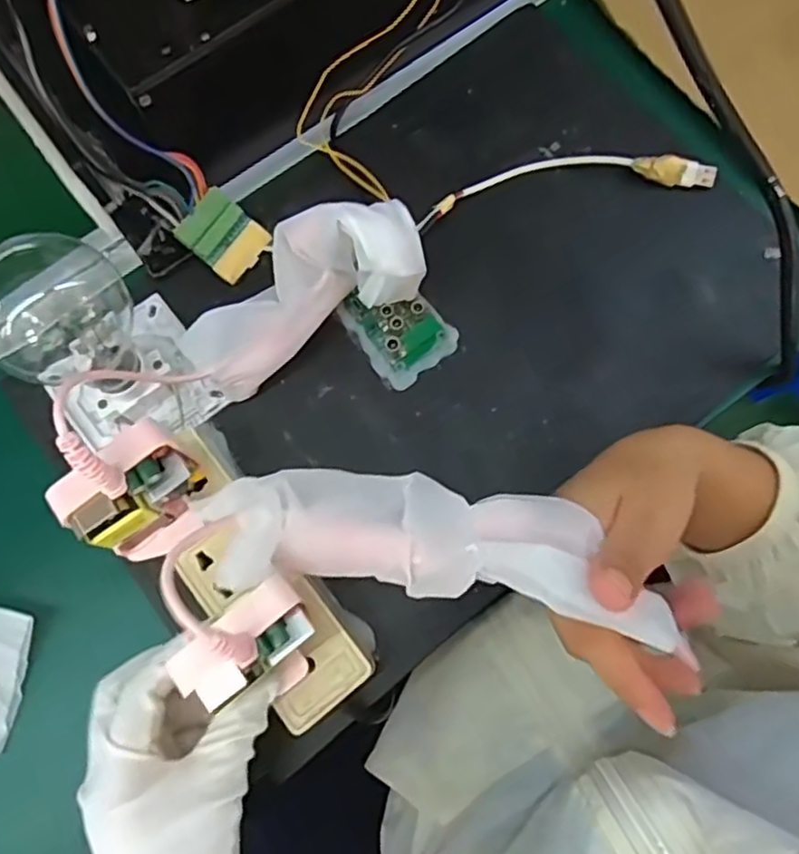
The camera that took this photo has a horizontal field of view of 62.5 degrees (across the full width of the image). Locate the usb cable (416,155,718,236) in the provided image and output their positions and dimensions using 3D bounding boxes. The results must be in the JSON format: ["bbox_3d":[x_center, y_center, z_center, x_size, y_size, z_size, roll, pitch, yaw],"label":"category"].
[{"bbox_3d":[0.104,-0.158,0.426,0.193,0.015,0.041,-11,76,0],"label":"usb cable"}]

